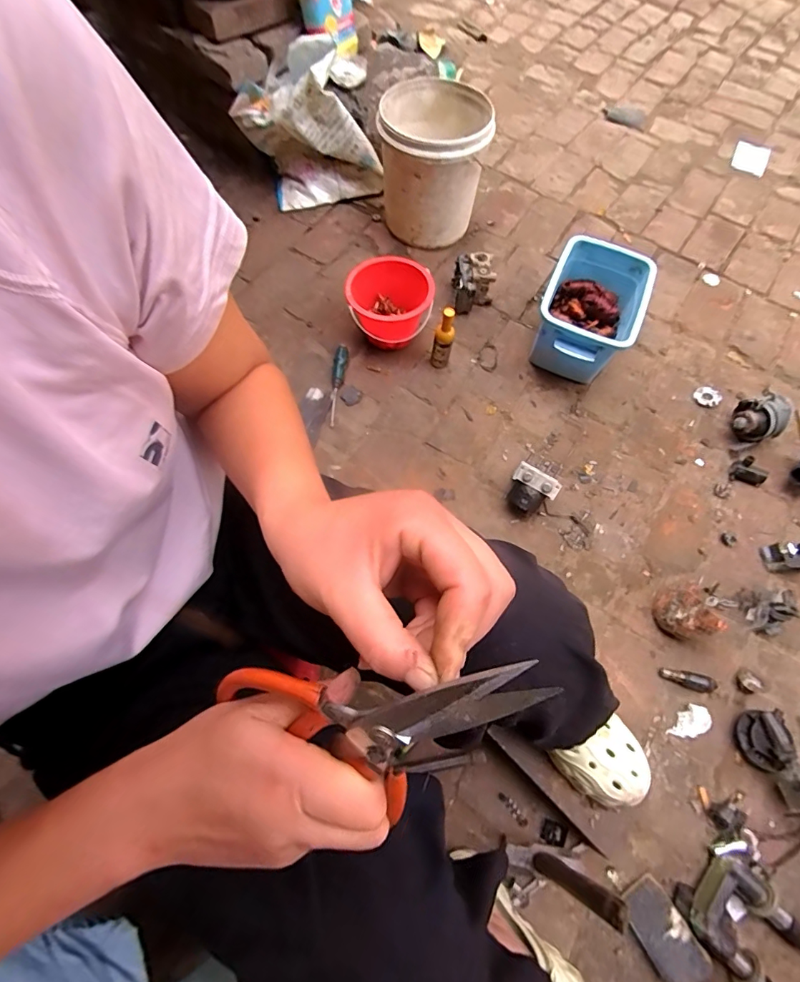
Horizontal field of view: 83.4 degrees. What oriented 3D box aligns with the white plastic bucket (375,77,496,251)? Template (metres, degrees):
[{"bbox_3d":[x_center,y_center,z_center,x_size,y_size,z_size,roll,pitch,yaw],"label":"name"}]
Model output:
[{"bbox_3d":[0.078,-0.800,1.126,0.250,0.261,0.279,6,67,1],"label":"white plastic bucket"}]

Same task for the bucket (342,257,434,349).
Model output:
[{"bbox_3d":[-0.020,-0.416,1.006,0.176,0.142,0.192,1,67,-1],"label":"bucket"}]

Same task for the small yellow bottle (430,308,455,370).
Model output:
[{"bbox_3d":[0.093,-0.320,0.960,0.042,0.154,0.038,9,65,2],"label":"small yellow bottle"}]

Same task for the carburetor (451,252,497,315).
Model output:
[{"bbox_3d":[0.174,-0.475,1.065,0.098,0.094,0.143,5,65,0],"label":"carburetor"}]

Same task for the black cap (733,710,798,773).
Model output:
[{"bbox_3d":[0.563,0.387,0.695,0.070,0.029,0.082,-22,50,32],"label":"black cap"}]

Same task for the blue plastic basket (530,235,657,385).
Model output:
[{"bbox_3d":[0.410,-0.379,0.994,0.201,0.154,0.289,23,68,8],"label":"blue plastic basket"}]

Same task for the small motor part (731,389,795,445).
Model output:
[{"bbox_3d":[0.732,-0.146,0.919,0.090,0.090,0.088,1,67,-1],"label":"small motor part"}]

